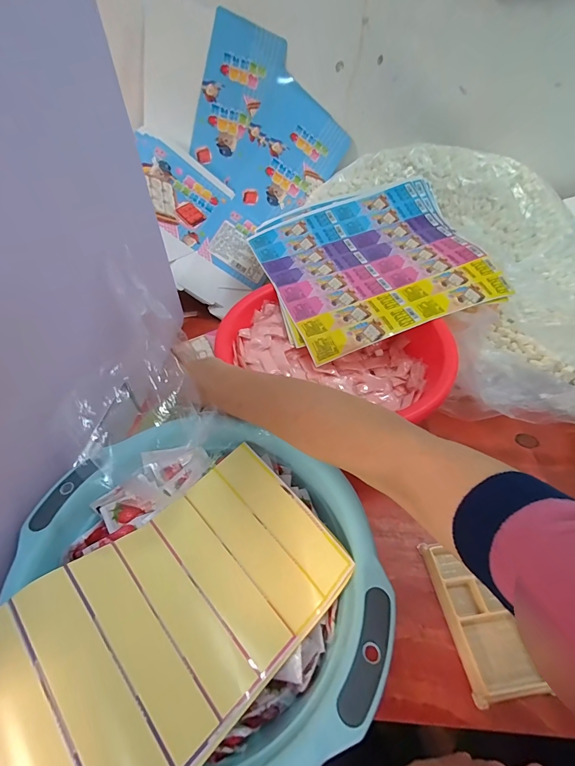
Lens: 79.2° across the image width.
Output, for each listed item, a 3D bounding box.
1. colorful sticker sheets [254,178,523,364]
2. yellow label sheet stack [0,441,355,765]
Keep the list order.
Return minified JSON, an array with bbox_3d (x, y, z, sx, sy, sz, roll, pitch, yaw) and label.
[{"bbox_3d":[0.142,-0.218,0.601,0.353,0.018,0.353,-15,57,-5],"label":"colorful sticker sheets"},{"bbox_3d":[-0.099,0.192,0.286,0.172,0.062,0.298,36,57,29],"label":"yellow label sheet stack"}]

